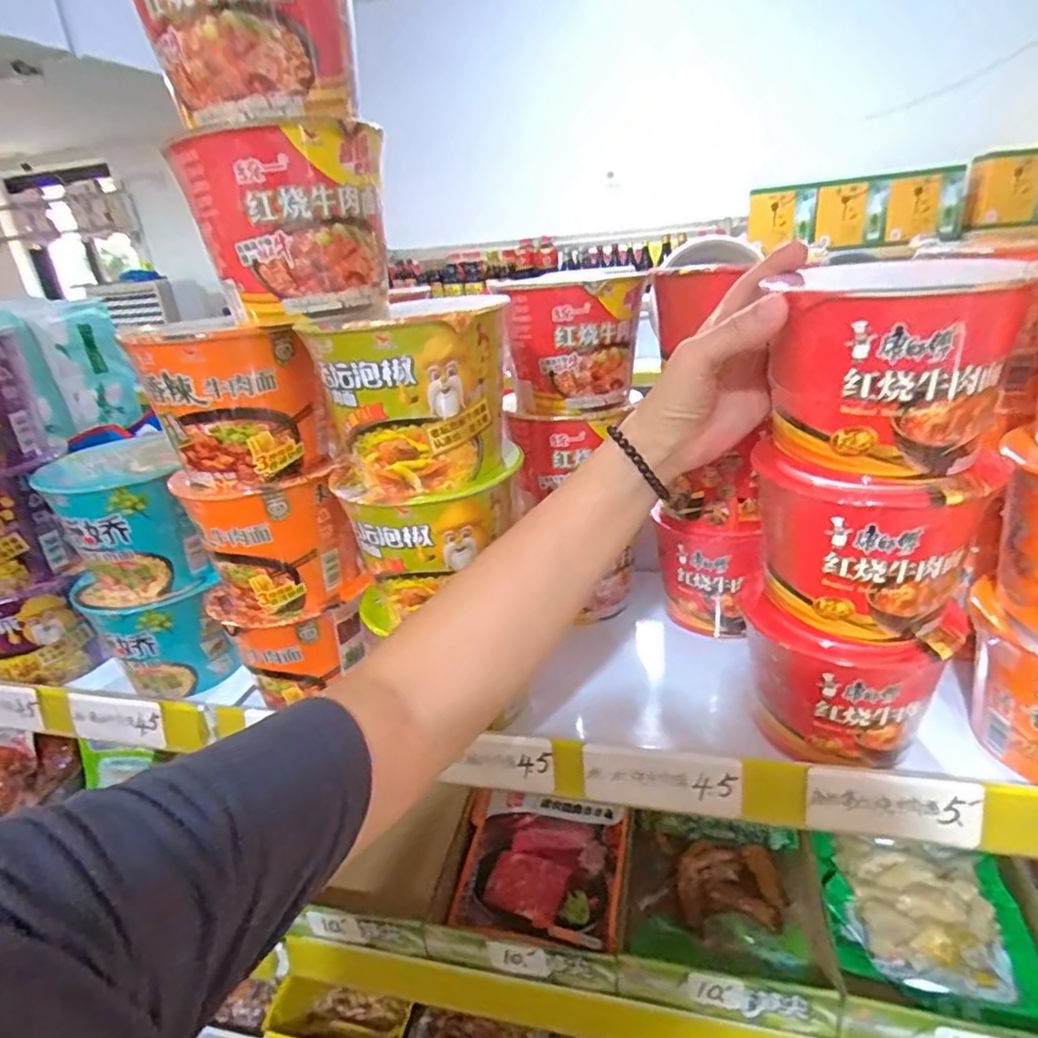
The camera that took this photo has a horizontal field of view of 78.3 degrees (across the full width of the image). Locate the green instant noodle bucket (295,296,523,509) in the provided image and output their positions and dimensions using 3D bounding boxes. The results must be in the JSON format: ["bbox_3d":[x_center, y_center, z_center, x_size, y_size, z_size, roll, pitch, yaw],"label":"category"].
[{"bbox_3d":[-0.064,-0.075,0.405,0.109,0.111,0.087,6,27,24],"label":"green instant noodle bucket"}]

